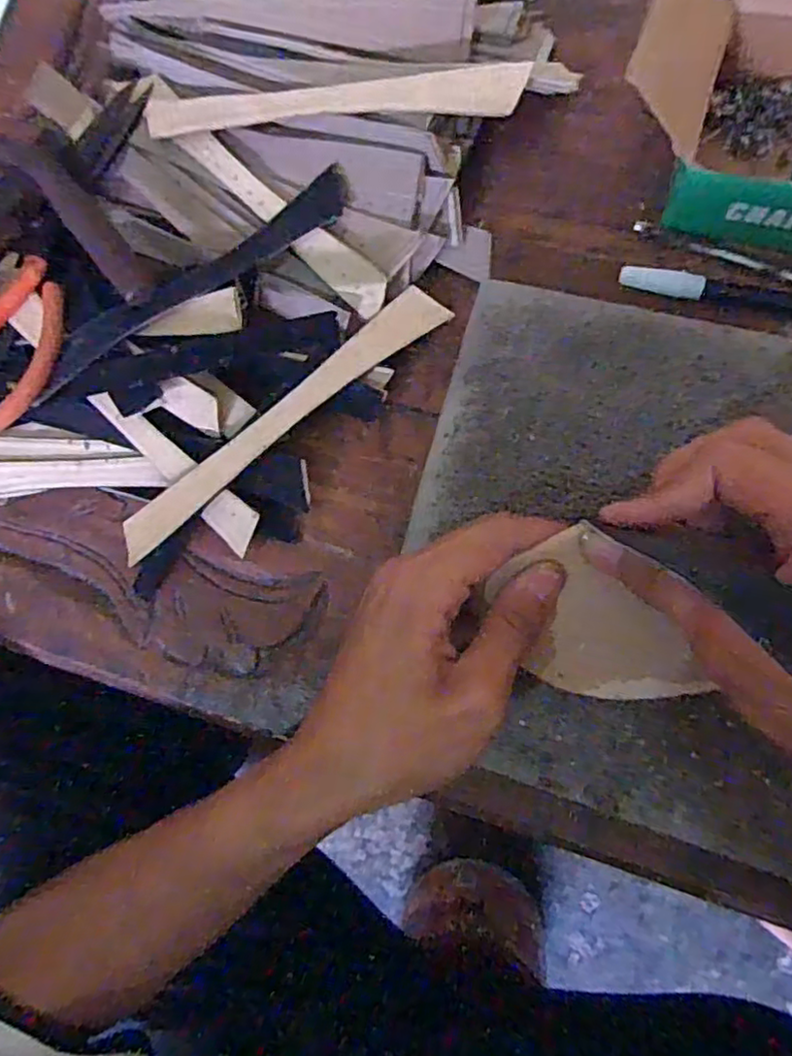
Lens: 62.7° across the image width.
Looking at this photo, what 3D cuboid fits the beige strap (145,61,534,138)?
[{"bbox_3d":[-0.033,-0.205,0.308,0.186,0.013,0.027,5,92,9],"label":"beige strap"}]

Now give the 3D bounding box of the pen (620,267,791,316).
[{"bbox_3d":[0.176,-0.102,0.293,0.144,0.011,0.013,13,93,9],"label":"pen"}]

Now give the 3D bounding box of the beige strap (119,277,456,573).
[{"bbox_3d":[-0.055,-0.052,0.309,0.186,0.004,0.022,-39,99,-3],"label":"beige strap"}]

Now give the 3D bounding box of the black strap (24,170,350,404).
[{"bbox_3d":[-0.098,-0.117,0.312,0.173,0.027,0.020,-35,85,8],"label":"black strap"}]

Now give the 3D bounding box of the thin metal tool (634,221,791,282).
[{"bbox_3d":[0.152,-0.125,0.299,0.086,0.005,0.006,24,95,8],"label":"thin metal tool"}]

